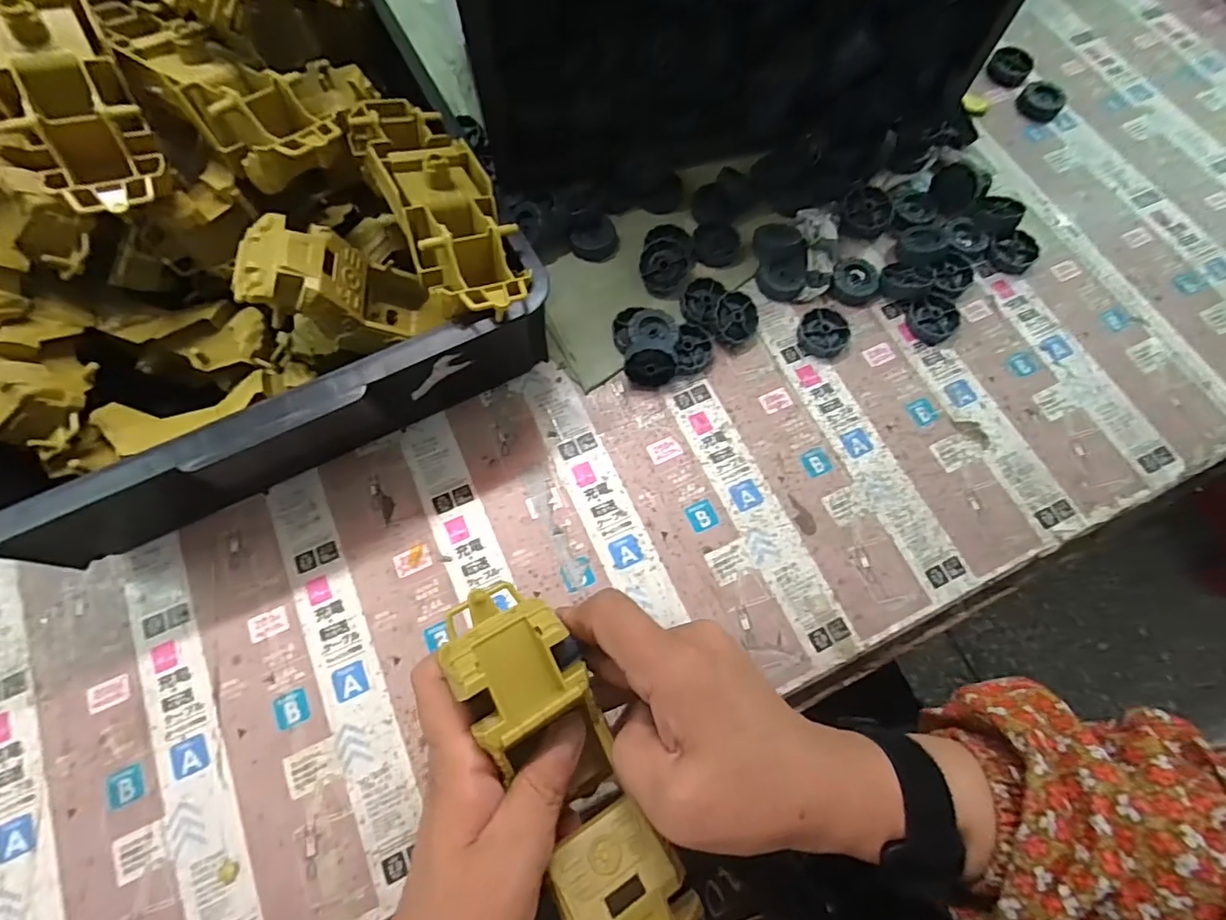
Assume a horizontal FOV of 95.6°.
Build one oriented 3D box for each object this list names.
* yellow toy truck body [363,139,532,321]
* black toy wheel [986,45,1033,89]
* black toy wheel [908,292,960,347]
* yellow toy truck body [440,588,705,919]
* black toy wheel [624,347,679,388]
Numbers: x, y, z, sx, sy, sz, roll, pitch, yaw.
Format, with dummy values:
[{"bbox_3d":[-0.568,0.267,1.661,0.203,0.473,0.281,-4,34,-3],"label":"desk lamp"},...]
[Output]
[{"bbox_3d":[-0.090,-0.133,0.323,0.061,0.035,0.116,-27,74,-10],"label":"yellow toy truck body"},{"bbox_3d":[0.383,-0.379,0.536,0.037,0.010,0.043,38,75,10],"label":"black toy wheel"},{"bbox_3d":[0.253,-0.111,0.439,0.036,0.012,0.036,1,71,-1],"label":"black toy wheel"},{"bbox_3d":[-0.020,0.137,0.250,0.050,0.049,0.166,-25,84,-9],"label":"yellow toy truck body"},{"bbox_3d":[0.028,-0.067,0.408,0.036,0.036,0.008,2,44,2],"label":"black toy wheel"}]

